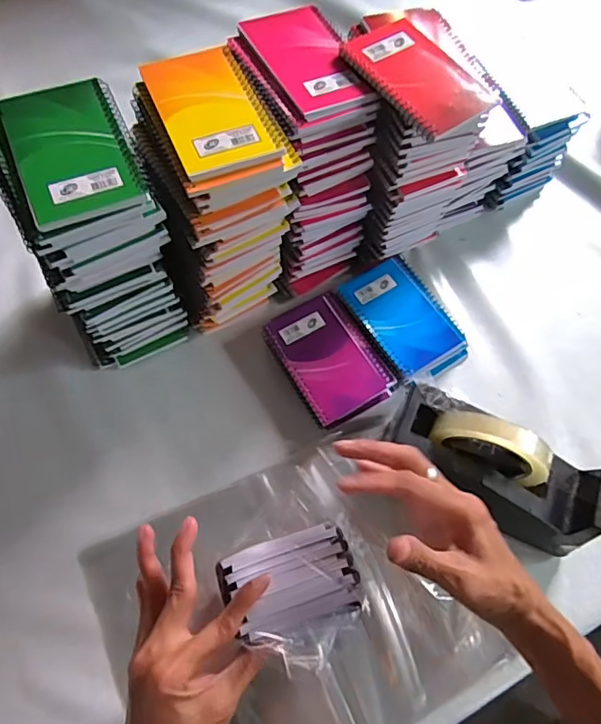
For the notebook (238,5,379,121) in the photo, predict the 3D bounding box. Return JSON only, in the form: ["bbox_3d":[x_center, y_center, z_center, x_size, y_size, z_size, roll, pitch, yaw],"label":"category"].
[{"bbox_3d":[0.007,-0.276,0.476,0.083,0.008,0.133,-23,68,-14],"label":"notebook"}]

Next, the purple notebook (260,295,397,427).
[{"bbox_3d":[0.031,-0.005,0.567,0.098,0.012,0.134,-28,72,-16],"label":"purple notebook"}]

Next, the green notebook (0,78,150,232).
[{"bbox_3d":[-0.173,-0.163,0.399,0.083,0.009,0.128,-22,68,-13],"label":"green notebook"}]

